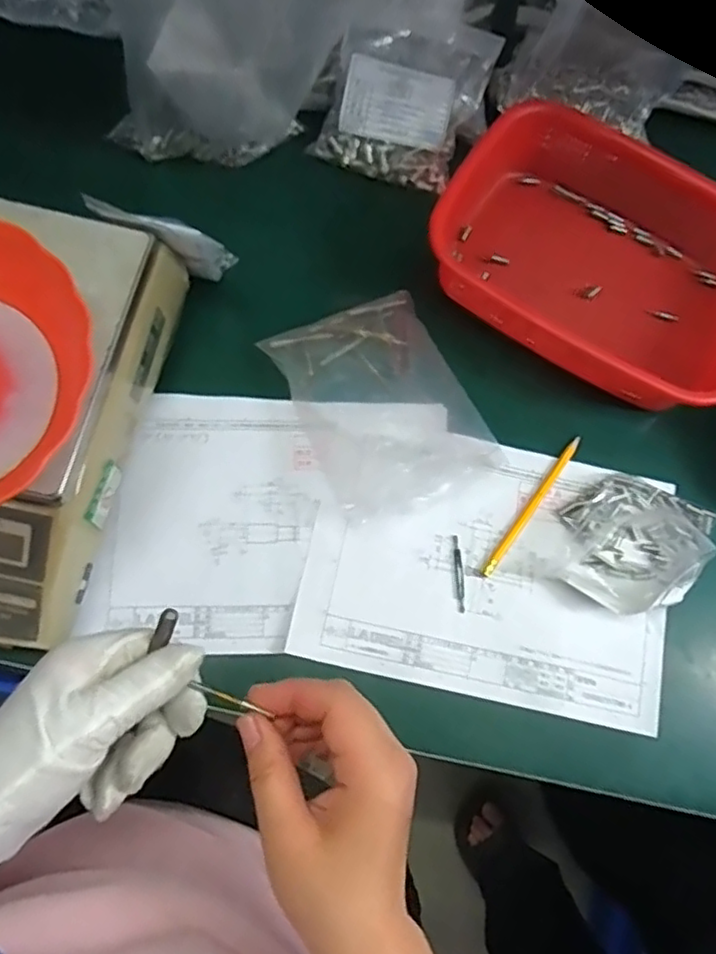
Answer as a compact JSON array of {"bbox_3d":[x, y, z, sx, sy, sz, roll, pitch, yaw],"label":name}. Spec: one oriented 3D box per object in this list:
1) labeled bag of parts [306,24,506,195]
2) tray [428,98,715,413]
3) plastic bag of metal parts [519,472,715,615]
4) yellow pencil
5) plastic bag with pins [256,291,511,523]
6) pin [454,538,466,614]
[{"bbox_3d":[0.045,-0.365,0.625,0.137,0.056,0.147,22,75,2],"label":"labeled bag of parts"},{"bbox_3d":[0.225,-0.204,0.583,0.288,0.074,0.230,31,75,4],"label":"tray"},{"bbox_3d":[0.222,0.048,0.528,0.111,0.044,0.125,36,77,6],"label":"plastic bag of metal parts"},{"bbox_3d":[0.148,0.024,0.548,0.009,0.004,0.143,37,76,5],"label":"yellow pencil"},{"bbox_3d":[0.020,-0.065,0.555,0.136,0.019,0.183,-23,78,-10],"label":"plastic bag with pins"},{"bbox_3d":[0.084,0.080,0.534,0.007,0.004,0.061,-1,76,-5],"label":"pin"}]

